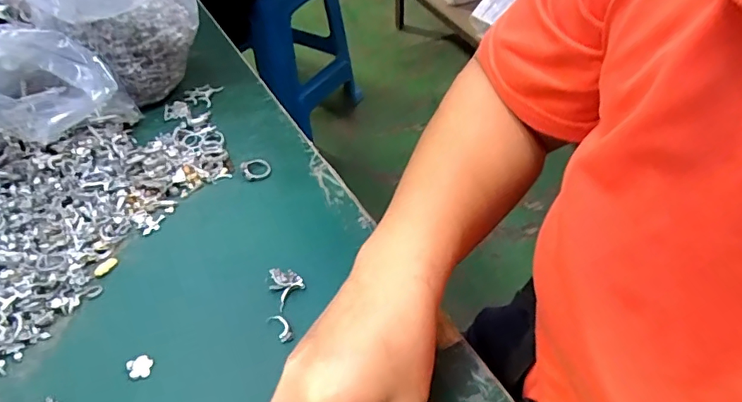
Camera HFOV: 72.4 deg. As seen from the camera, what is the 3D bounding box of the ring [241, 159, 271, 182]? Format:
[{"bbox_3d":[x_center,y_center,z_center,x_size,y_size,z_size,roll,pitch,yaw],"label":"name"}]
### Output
[{"bbox_3d":[-0.100,-0.029,0.442,0.024,0.007,0.025,0,47,0],"label":"ring"}]

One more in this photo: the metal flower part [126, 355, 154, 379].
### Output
[{"bbox_3d":[-0.147,0.105,0.323,0.015,0.004,0.014,0,47,0],"label":"metal flower part"}]

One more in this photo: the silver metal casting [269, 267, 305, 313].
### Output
[{"bbox_3d":[-0.060,0.059,0.360,0.023,0.006,0.031,-24,51,-19],"label":"silver metal casting"}]

